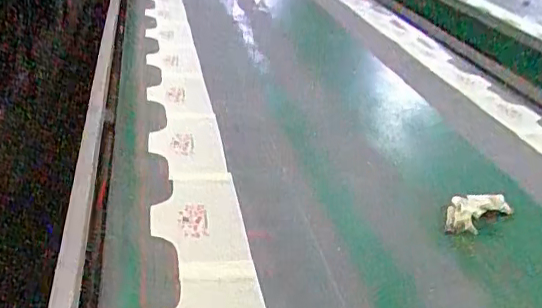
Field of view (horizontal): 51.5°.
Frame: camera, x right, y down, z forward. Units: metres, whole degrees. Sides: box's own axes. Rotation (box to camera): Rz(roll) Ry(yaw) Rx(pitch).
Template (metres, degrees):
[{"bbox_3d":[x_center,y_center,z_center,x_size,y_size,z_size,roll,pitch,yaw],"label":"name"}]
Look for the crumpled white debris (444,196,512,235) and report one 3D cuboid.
[{"bbox_3d":[0.379,0.106,1.052,0.161,0.037,0.079,-14,34,-33],"label":"crumpled white debris"}]

